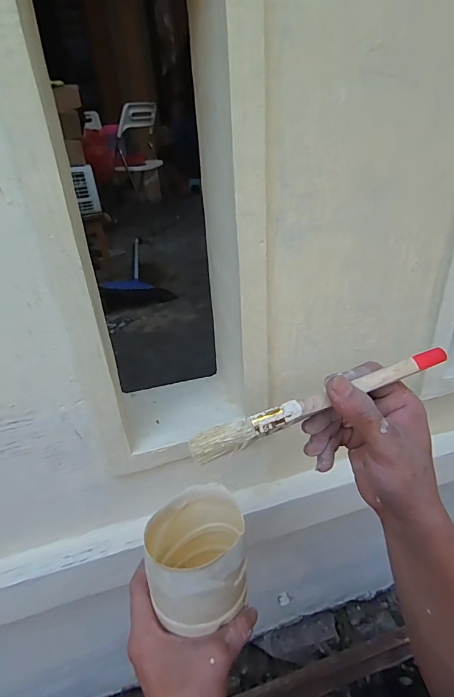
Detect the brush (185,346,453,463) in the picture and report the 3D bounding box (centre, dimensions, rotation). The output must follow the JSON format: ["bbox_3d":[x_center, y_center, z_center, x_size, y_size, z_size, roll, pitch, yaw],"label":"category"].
[{"bbox_3d":[0.066,0.037,0.263,0.188,0.024,0.017,-20,31,-9],"label":"brush"}]

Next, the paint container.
[{"bbox_3d":[-0.023,0.180,0.332,0.080,0.080,0.091,-3,29,4],"label":"paint container"}]

